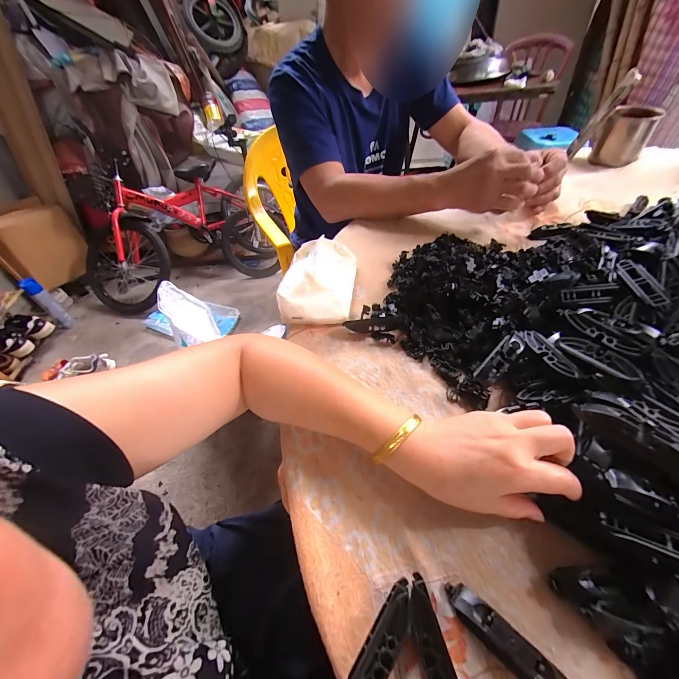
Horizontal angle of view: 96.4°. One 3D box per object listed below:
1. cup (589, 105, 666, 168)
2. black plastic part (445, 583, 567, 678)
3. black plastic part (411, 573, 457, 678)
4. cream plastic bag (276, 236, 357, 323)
[{"bbox_3d":[0.616,-0.438,0.657,0.082,0.089,0.092,31,60,31],"label":"cup"},{"bbox_3d":[0.108,0.198,0.198,0.080,0.018,0.019,31,60,31],"label":"black plastic part"},{"bbox_3d":[0.061,0.204,0.197,0.018,0.018,0.079,-16,48,-5],"label":"black plastic part"},{"bbox_3d":[-0.030,-0.089,0.436,0.093,0.066,0.134,0,48,9],"label":"cream plastic bag"}]

